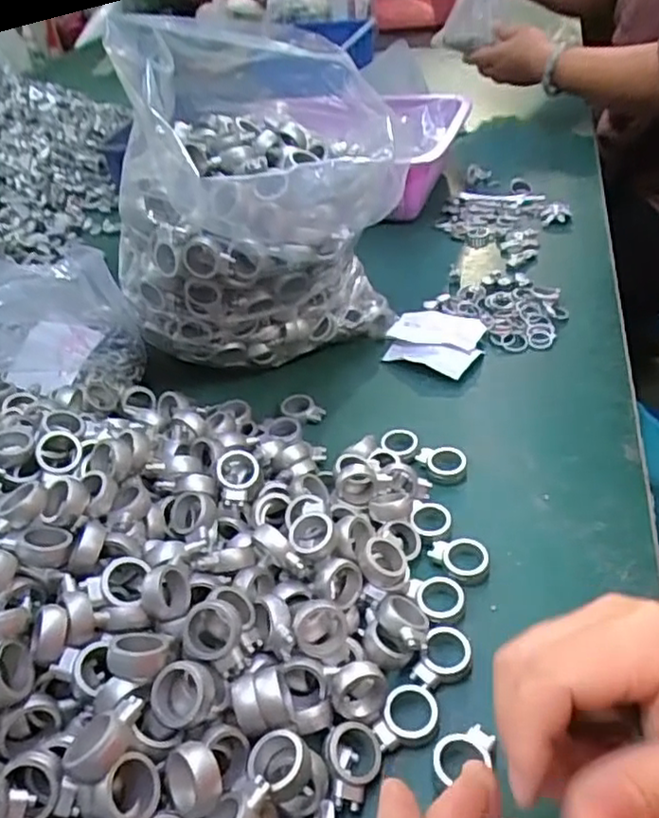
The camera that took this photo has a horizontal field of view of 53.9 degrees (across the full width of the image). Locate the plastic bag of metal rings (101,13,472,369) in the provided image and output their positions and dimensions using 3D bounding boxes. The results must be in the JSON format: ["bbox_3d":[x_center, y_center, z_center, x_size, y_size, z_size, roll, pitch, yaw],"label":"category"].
[{"bbox_3d":[-0.060,-0.155,0.499,0.206,0.216,0.226,-16,42,-12],"label":"plastic bag of metal rings"}]

